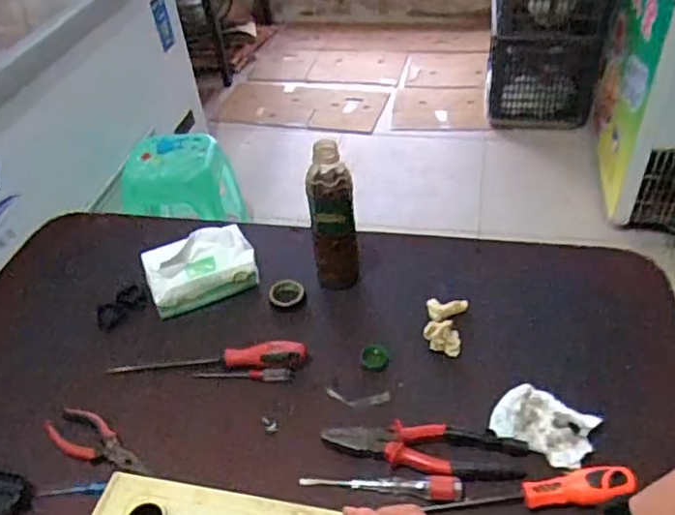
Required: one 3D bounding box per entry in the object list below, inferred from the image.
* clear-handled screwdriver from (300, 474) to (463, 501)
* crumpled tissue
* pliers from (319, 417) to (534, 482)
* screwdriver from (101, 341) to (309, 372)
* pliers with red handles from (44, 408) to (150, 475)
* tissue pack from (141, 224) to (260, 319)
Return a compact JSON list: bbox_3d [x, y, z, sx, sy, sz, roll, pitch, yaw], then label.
[{"bbox_3d":[0.044,0.228,0.621,0.162,0.024,0.021,4,43,10],"label":"clear-handled screwdriver"},{"bbox_3d":[0.222,0.176,0.654,0.099,0.022,0.066,25,50,29],"label":"crumpled tissue"},{"bbox_3d":[0.091,0.200,0.633,0.206,0.020,0.052,-1,42,5],"label":"pliers"},{"bbox_3d":[-0.159,0.126,0.745,0.241,0.028,0.029,-4,42,2],"label":"screwdriver"},{"bbox_3d":[-0.265,0.210,0.676,0.139,0.015,0.047,22,49,28],"label":"pliers with red handles"},{"bbox_3d":[-0.189,0.010,0.841,0.146,0.069,0.087,-16,43,-11],"label":"tissue pack"}]

